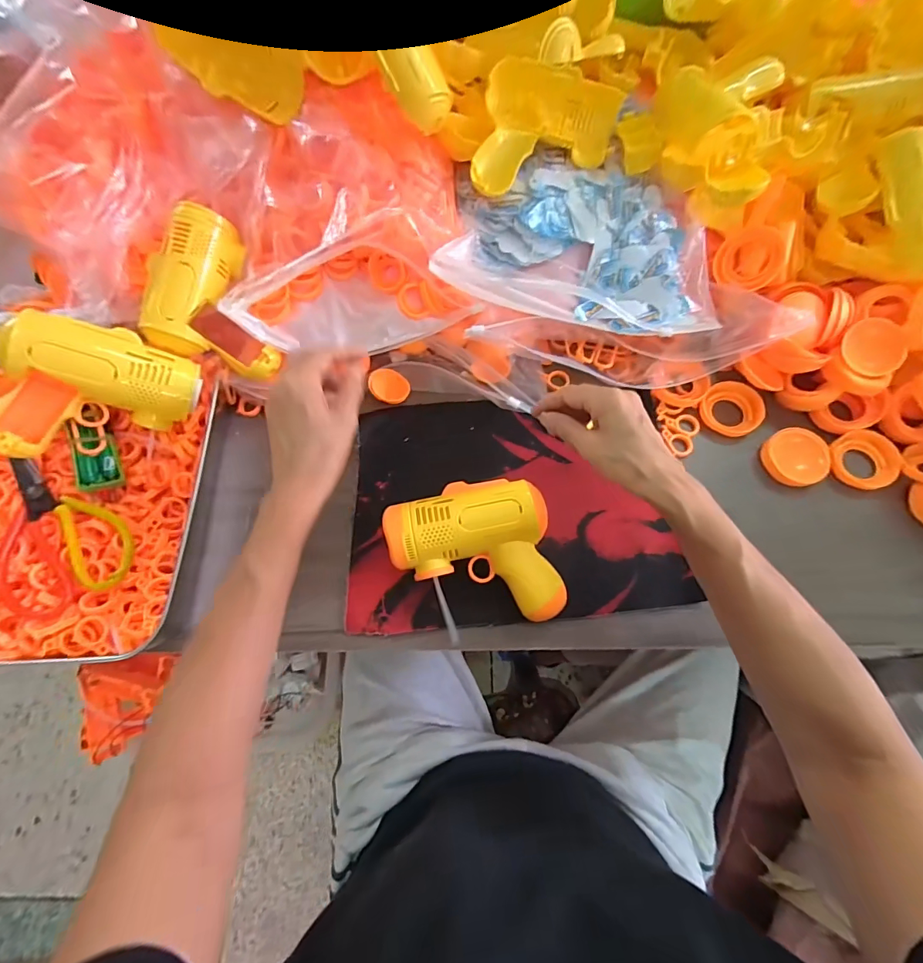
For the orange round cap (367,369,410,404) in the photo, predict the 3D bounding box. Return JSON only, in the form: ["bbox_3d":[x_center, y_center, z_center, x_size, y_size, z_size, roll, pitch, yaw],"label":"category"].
[{"bbox_3d":[-0.080,-0.105,0.471,0.046,0.005,0.036,30,82,0],"label":"orange round cap"}]

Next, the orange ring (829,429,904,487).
[{"bbox_3d":[0.399,-0.021,0.425,0.060,0.012,0.058,-1,69,2],"label":"orange ring"}]

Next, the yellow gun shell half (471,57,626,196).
[{"bbox_3d":[0.082,-0.335,0.406,0.129,0.049,0.118,10,70,6],"label":"yellow gun shell half"}]

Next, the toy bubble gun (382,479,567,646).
[{"bbox_3d":[0.012,0.066,0.378,0.135,0.058,0.123,-13,69,-3],"label":"toy bubble gun"}]

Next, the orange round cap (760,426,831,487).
[{"bbox_3d":[0.333,-0.025,0.426,0.058,0.018,0.057,-1,69,2],"label":"orange round cap"}]

